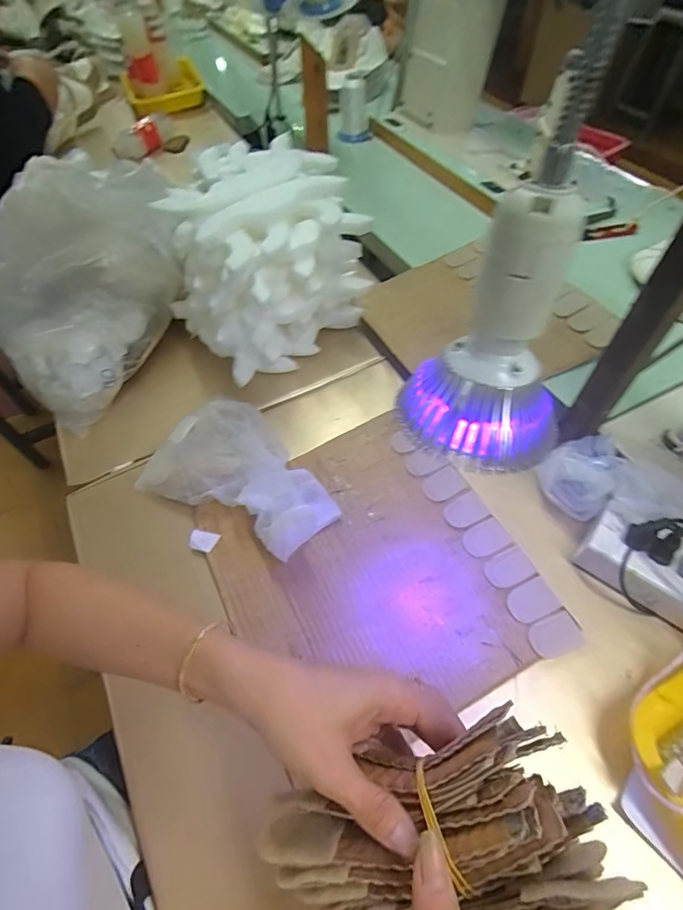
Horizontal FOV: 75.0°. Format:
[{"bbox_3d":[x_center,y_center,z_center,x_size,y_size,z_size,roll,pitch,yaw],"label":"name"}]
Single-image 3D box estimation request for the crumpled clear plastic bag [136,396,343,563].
[{"bbox_3d":[-0.105,0.009,0.495,0.226,0.065,0.146,24,62,18],"label":"crumpled clear plastic bag"}]

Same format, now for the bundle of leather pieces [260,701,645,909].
[{"bbox_3d":[0.051,0.213,0.227,0.174,0.065,0.127,-32,63,18],"label":"bundle of leather pieces"}]

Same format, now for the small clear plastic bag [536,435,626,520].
[{"bbox_3d":[0.255,0.022,0.480,0.071,0.062,0.081,37,66,24],"label":"small clear plastic bag"}]

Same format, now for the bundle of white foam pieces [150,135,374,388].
[{"bbox_3d":[-0.096,-0.241,0.601,0.236,0.192,0.178,-35,61,-17],"label":"bundle of white foam pieces"}]

